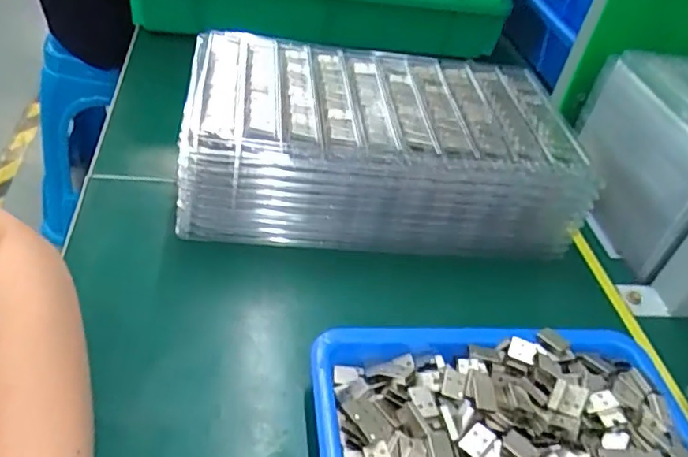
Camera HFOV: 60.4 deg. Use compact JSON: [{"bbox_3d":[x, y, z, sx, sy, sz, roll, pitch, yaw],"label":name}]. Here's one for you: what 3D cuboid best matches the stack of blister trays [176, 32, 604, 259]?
[{"bbox_3d":[0.030,-0.072,0.469,0.294,0.088,0.171,2,43,-4],"label":"stack of blister trays"}]

